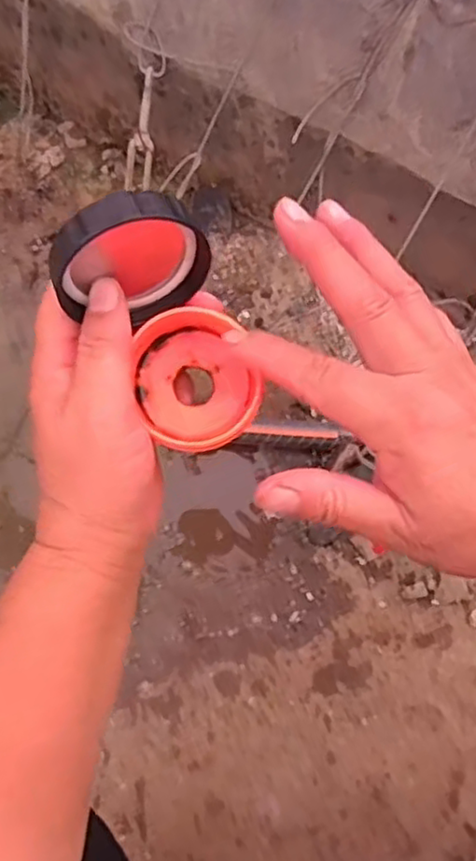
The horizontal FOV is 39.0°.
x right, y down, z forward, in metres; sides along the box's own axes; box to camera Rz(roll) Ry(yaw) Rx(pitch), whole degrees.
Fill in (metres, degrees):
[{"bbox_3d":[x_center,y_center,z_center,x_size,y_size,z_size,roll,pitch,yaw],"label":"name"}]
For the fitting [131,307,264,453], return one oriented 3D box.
[{"bbox_3d":[-0.017,-0.022,0.292,0.051,0.026,0.064,-20,76,-5],"label":"fitting"}]

